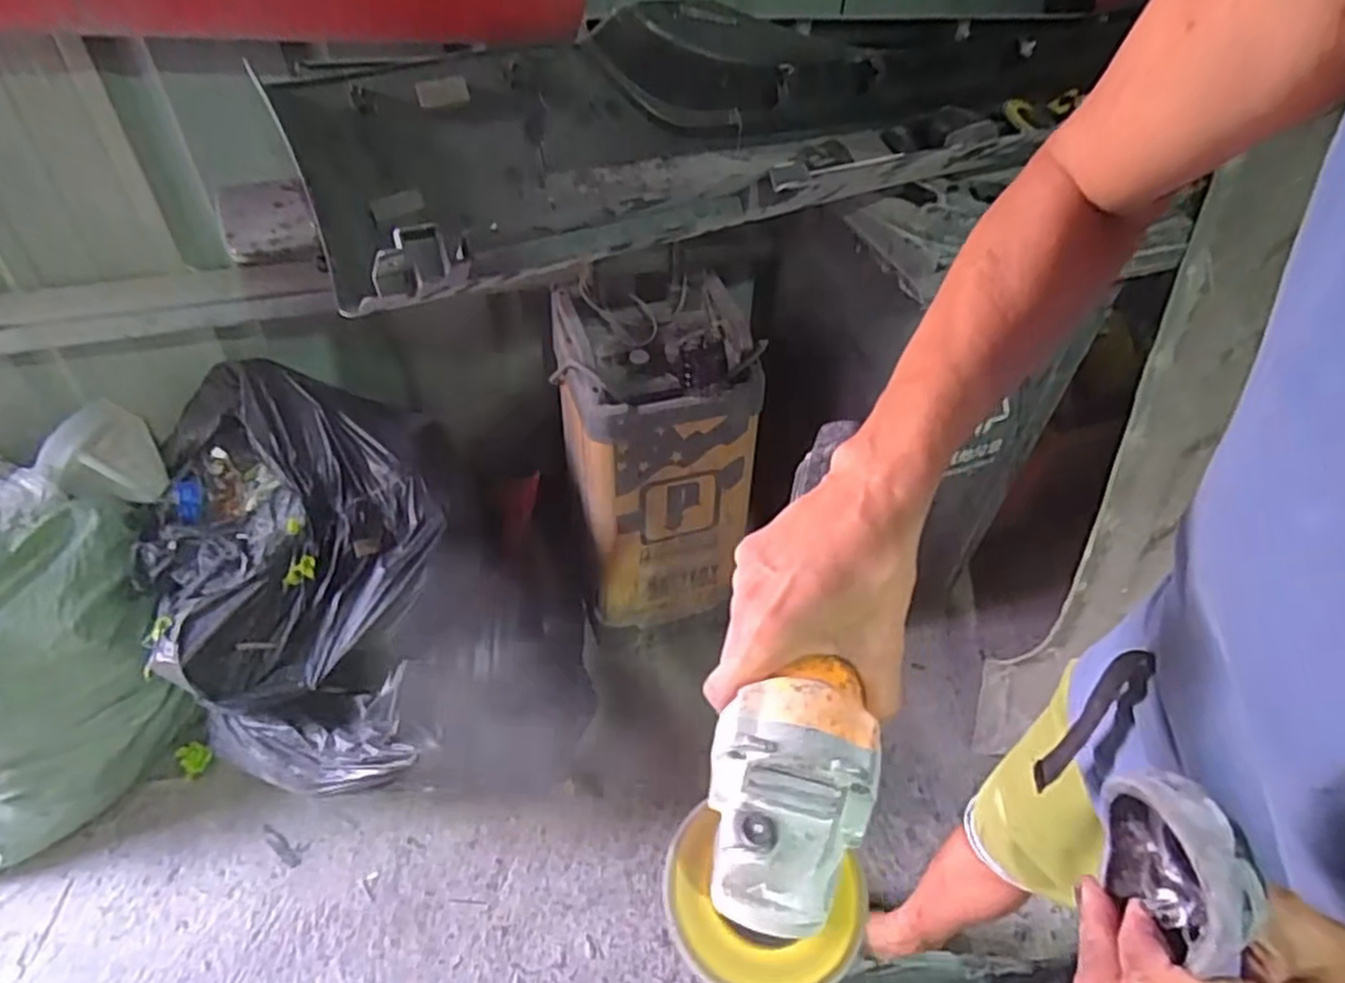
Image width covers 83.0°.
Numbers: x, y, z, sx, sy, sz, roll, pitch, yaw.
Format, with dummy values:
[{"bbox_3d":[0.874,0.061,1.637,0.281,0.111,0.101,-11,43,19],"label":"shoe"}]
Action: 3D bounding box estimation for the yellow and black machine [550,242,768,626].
[{"bbox_3d":[-0.023,-0.070,1.402,0.327,0.562,0.296,-9,43,-11],"label":"yellow and black machine"}]

